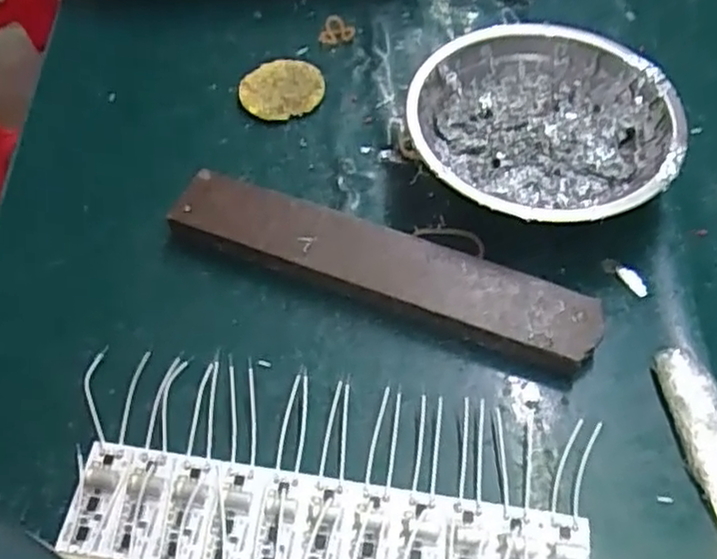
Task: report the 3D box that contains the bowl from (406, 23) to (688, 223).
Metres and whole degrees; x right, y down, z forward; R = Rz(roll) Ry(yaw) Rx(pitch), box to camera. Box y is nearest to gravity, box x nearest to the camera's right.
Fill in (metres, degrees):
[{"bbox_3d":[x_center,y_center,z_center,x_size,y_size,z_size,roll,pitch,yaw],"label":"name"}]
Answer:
[{"bbox_3d":[0.087,-0.067,0.346,0.119,0.040,0.120,-1,57,1],"label":"bowl"}]

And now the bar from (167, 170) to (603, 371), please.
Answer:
[{"bbox_3d":[0.007,-0.008,0.325,0.199,0.017,0.035,21,60,14],"label":"bar"}]

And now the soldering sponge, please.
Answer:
[{"bbox_3d":[-0.043,-0.108,0.399,0.045,0.005,0.038,-8,57,-4],"label":"soldering sponge"}]

